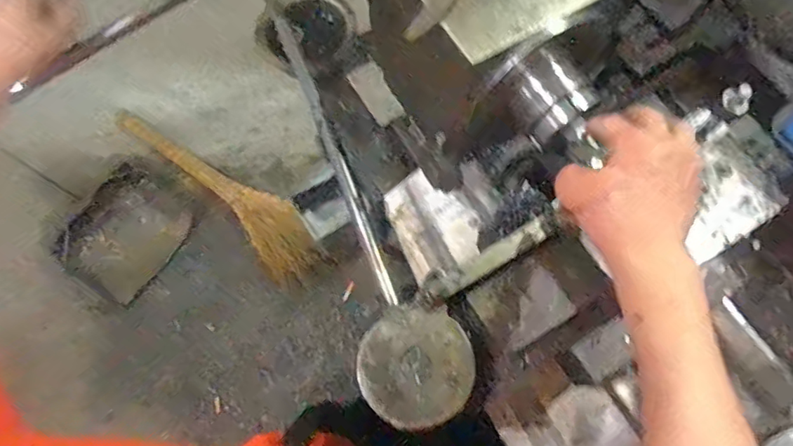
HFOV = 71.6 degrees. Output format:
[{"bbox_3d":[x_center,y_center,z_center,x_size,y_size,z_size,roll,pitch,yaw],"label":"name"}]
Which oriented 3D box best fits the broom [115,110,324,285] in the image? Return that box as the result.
[{"bbox_3d":[-0.438,-0.085,1.483,0.645,0.091,0.178,42,75,15],"label":"broom"}]

